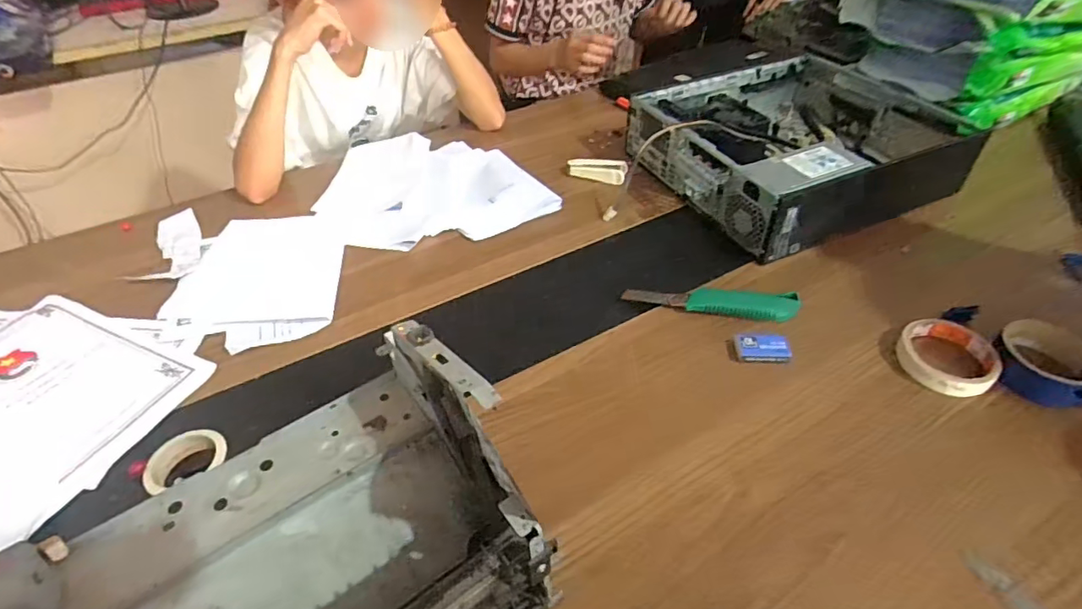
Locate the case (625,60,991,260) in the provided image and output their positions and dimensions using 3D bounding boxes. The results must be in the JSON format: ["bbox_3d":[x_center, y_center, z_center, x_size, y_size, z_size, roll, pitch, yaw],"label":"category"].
[{"bbox_3d":[0.410,-0.256,0.848,0.468,0.101,0.342,-18,46,-17],"label":"case"}]

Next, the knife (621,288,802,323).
[{"bbox_3d":[0.203,-0.008,0.662,0.199,0.013,0.040,5,44,7],"label":"knife"}]

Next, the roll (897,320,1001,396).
[{"bbox_3d":[0.430,0.056,0.585,0.090,0.030,0.090,31,52,29],"label":"roll"}]

